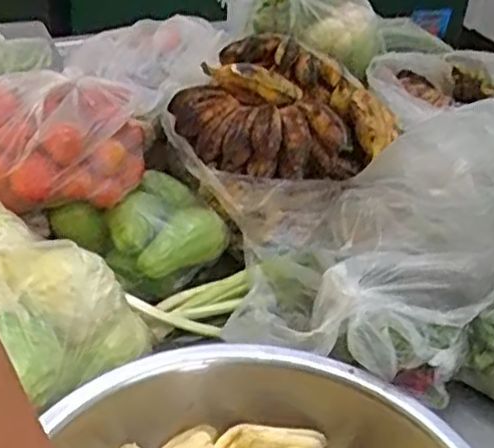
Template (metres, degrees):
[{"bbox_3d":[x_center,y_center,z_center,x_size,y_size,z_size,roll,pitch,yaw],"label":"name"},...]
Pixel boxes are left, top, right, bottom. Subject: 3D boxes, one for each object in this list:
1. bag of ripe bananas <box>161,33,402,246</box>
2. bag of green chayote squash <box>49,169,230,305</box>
[{"bbox_3d":[0.035,-0.119,0.932,0.251,0.150,0.219,30,44,29],"label":"bag of ripe bananas"},{"bbox_3d":[-0.133,0.018,0.928,0.158,0.096,0.165,31,45,31],"label":"bag of green chayote squash"}]

